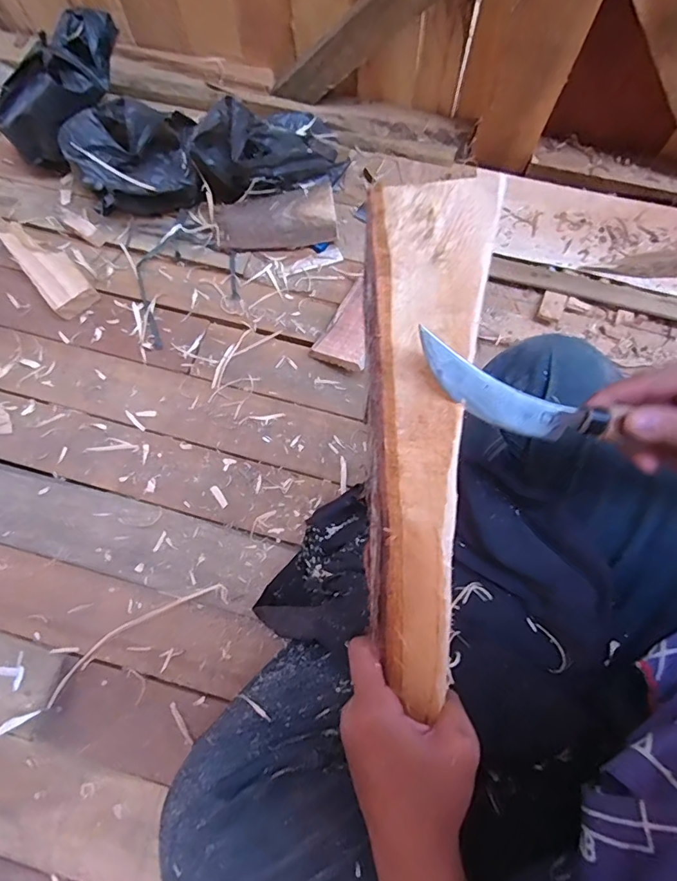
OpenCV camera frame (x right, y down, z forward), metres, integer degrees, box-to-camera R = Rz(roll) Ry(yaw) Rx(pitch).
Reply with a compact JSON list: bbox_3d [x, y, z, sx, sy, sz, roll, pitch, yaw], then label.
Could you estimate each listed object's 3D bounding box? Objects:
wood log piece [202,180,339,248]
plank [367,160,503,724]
[{"bbox_3d":[-0.099,-0.318,0.686,0.188,0.039,0.084,-8,73,-3],"label":"wood log piece"},{"bbox_3d":[0.050,0.008,0.290,0.061,0.032,0.314,1,97,-1],"label":"plank"}]

